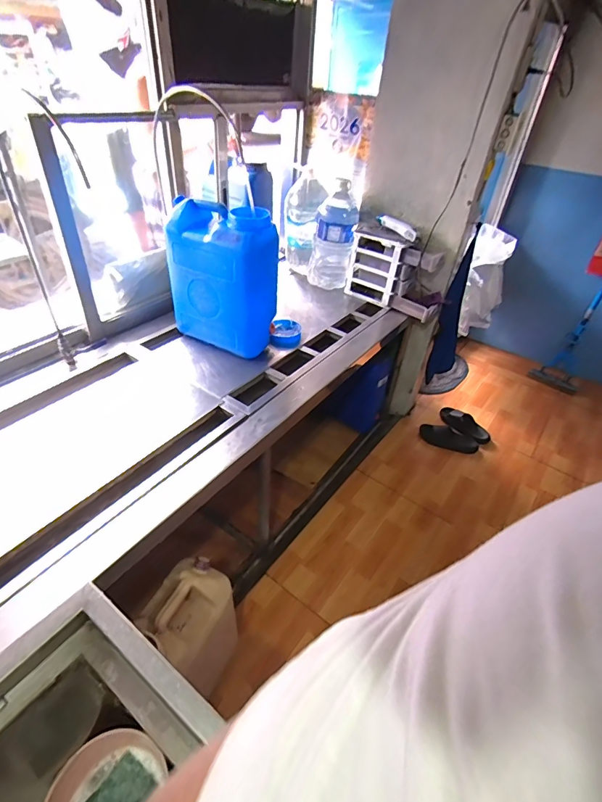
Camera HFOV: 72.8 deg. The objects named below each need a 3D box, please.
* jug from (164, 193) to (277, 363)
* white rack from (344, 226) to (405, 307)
[{"bbox_3d":[-0.227,-0.356,1.224,0.302,0.406,0.168,27,45,24],"label":"jug"},{"bbox_3d":[0.280,-0.509,1.595,0.070,0.253,0.219,-30,51,-34],"label":"white rack"}]

